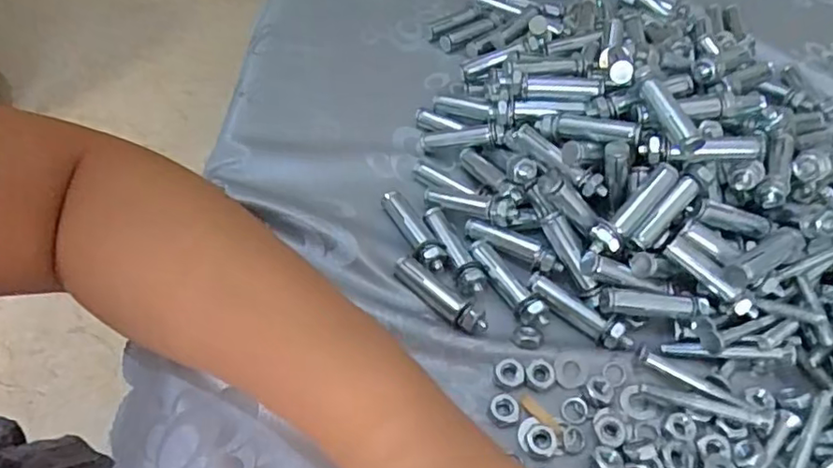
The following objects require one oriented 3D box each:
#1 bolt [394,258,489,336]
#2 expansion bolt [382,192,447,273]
[{"bbox_3d":[0.011,0.030,0.296,0.053,0.009,0.012,38,59,25],"label":"bolt"},{"bbox_3d":[-0.001,-0.003,0.318,0.015,0.010,0.056,-19,54,-17],"label":"expansion bolt"}]

